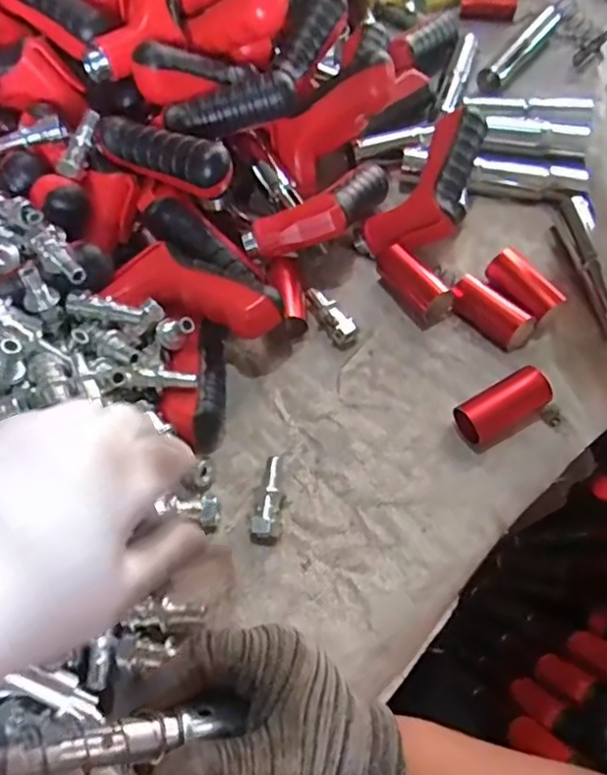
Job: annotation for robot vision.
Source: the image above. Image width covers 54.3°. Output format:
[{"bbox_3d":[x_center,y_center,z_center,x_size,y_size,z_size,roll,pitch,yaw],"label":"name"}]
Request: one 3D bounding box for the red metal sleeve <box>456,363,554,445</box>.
[{"bbox_3d":[0.133,0.012,0.404,0.060,0.032,0.031,-28,62,-12],"label":"red metal sleeve"}]

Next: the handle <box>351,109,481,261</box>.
[{"bbox_3d":[0.106,-0.162,0.476,0.067,0.042,0.147,33,89,13],"label":"handle"}]

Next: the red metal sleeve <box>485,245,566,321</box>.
[{"bbox_3d":[0.164,-0.076,0.451,0.026,0.031,0.060,-29,63,-13],"label":"red metal sleeve"}]

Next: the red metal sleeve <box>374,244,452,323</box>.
[{"bbox_3d":[0.084,-0.082,0.460,0.029,0.027,0.068,-37,64,-16],"label":"red metal sleeve"}]

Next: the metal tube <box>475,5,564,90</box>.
[{"bbox_3d":[0.230,-0.352,0.618,0.028,0.032,0.142,35,68,21],"label":"metal tube"}]

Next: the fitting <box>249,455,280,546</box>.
[{"bbox_3d":[-0.022,0.074,0.389,0.017,0.015,0.055,6,61,7],"label":"fitting"}]

